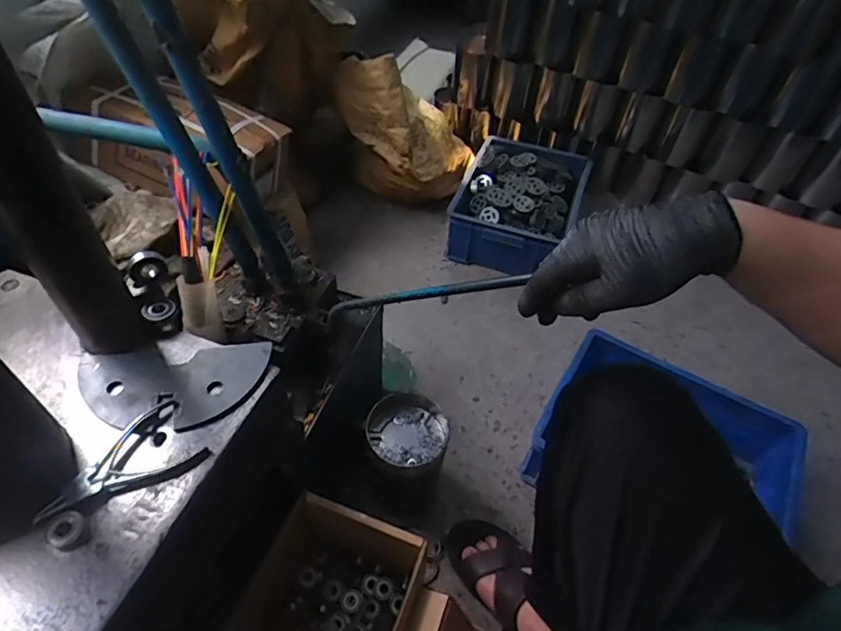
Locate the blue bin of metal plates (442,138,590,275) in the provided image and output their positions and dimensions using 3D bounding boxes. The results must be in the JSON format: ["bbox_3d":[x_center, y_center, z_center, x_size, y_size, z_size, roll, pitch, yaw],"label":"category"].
[{"bbox_3d":[0.264,-0.305,1.380,0.300,0.148,0.433,19,50,12],"label":"blue bin of metal plates"}]

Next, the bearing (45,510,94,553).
[{"bbox_3d":[-0.293,0.178,0.431,0.033,0.011,0.028,20,51,14],"label":"bearing"}]

